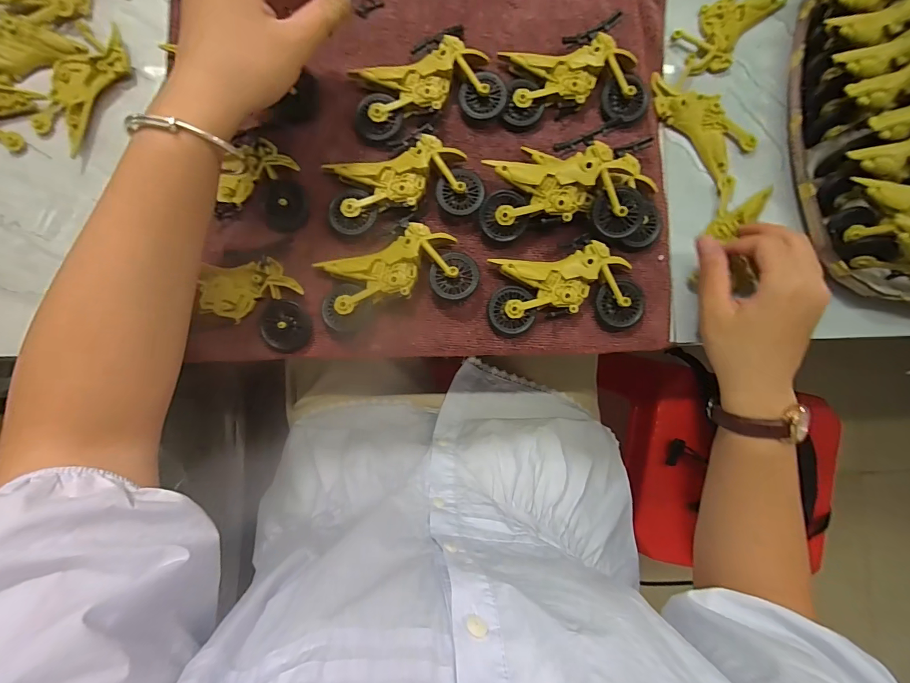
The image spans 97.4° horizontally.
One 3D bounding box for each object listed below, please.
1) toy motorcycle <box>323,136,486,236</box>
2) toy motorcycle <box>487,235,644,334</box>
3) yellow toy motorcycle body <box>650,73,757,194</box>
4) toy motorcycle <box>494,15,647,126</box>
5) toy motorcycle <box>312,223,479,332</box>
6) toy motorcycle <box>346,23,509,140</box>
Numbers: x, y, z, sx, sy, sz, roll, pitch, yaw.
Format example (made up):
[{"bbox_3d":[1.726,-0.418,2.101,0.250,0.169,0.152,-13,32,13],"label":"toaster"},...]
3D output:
[{"bbox_3d":[-0.039,-0.120,0.303,0.111,0.020,0.058,-10,88,-2],"label":"toy motorcycle"},{"bbox_3d":[0.084,-0.043,0.307,0.113,0.021,0.065,-3,88,-2],"label":"toy motorcycle"},{"bbox_3d":[0.200,-0.180,0.325,0.045,0.012,0.100,-43,90,-3],"label":"yellow toy motorcycle body"},{"bbox_3d":[0.093,-0.210,0.313,0.109,0.021,0.072,-3,88,-2],"label":"toy motorcycle"},{"bbox_3d":[-0.044,-0.048,0.300,0.117,0.022,0.058,-21,89,-3],"label":"toy motorcycle"},{"bbox_3d":[-0.023,-0.198,0.307,0.111,0.020,0.069,-16,88,-3],"label":"toy motorcycle"}]

